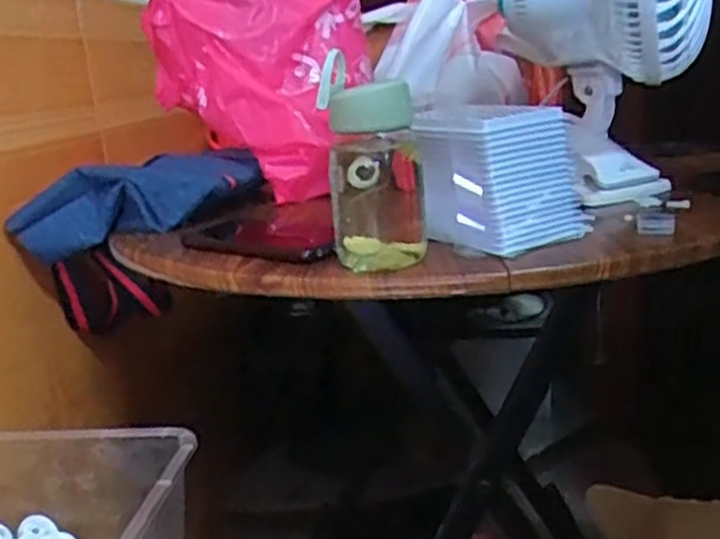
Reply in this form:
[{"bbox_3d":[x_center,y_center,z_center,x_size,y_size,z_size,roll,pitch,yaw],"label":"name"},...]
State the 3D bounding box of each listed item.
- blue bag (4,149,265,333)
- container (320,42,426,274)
[{"bbox_3d":[-0.231,-0.026,0.838,0.253,0.187,0.152,-3,15,2],"label":"blue bag"},{"bbox_3d":[0.011,-0.078,0.585,0.073,0.149,0.061,-2,15,6],"label":"container"}]

